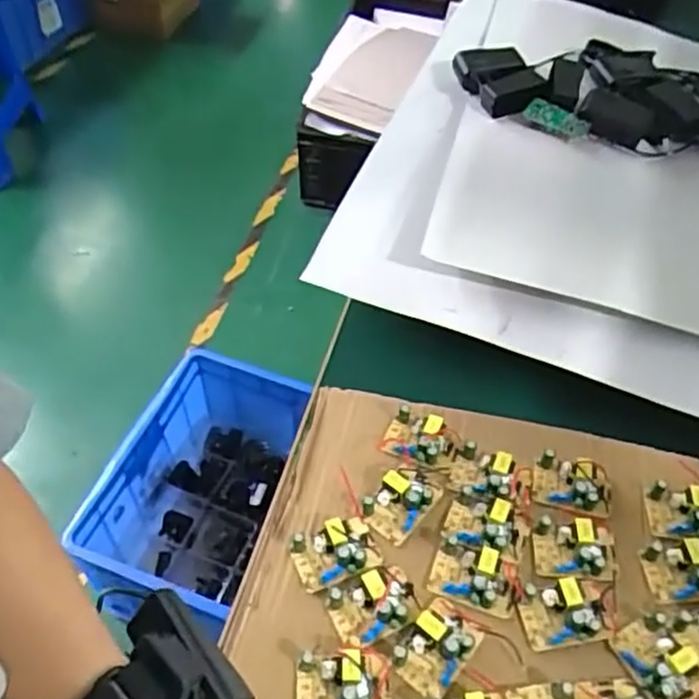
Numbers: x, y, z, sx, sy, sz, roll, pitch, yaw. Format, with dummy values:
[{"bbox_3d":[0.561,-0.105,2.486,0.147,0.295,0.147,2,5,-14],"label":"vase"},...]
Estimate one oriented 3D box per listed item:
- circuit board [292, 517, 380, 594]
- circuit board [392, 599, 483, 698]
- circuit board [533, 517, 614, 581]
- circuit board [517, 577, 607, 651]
[{"bbox_3d":[-0.009,0.125,0.442,0.051,0.017,0.035,-12,53,-12],"label":"circuit board"},{"bbox_3d":[0.051,0.170,0.407,0.035,0.017,0.048,33,57,22],"label":"circuit board"},{"bbox_3d":[0.143,0.126,0.446,0.050,0.014,0.036,4,51,1],"label":"circuit board"},{"bbox_3d":[0.129,0.157,0.422,0.050,0.014,0.035,-5,52,-6],"label":"circuit board"}]

